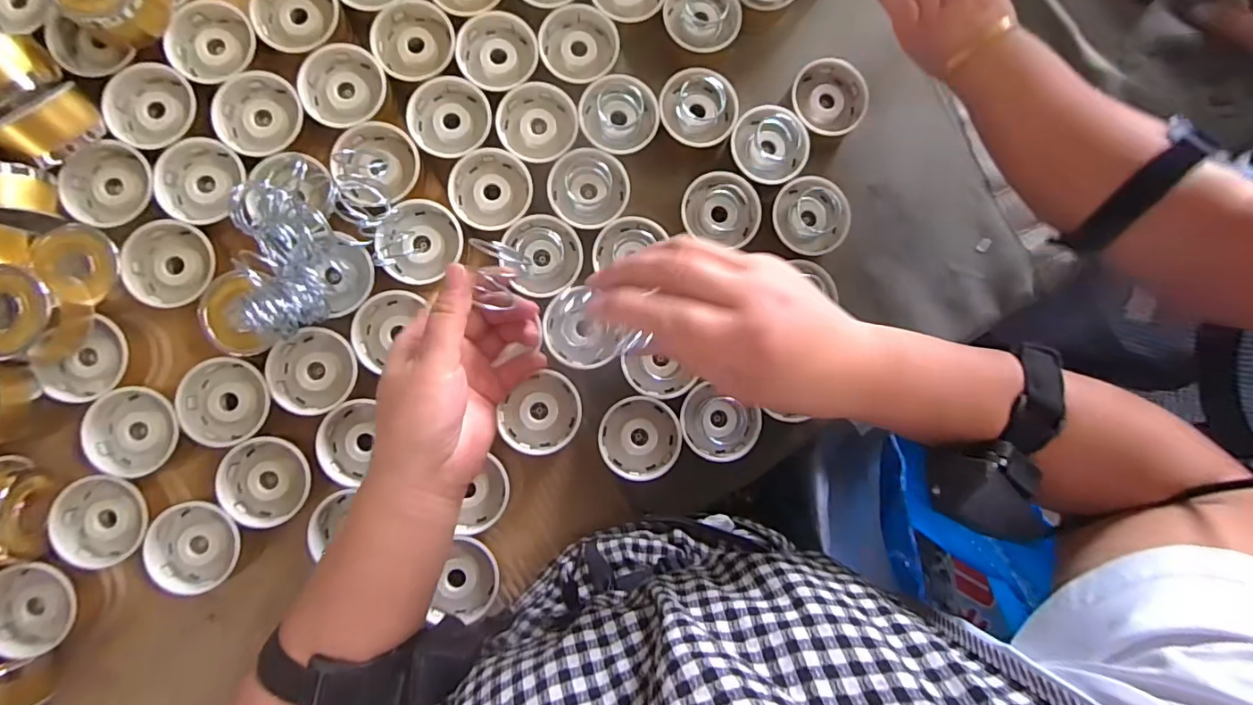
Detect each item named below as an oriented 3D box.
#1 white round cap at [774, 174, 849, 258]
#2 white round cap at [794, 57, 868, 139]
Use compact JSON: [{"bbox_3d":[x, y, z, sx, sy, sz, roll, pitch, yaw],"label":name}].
[{"bbox_3d":[0.157,-0.116,0.469,0.060,0.043,0.065,0,87,-3],"label":"white round cap"},{"bbox_3d":[0.179,-0.223,0.480,0.066,0.028,0.064,0,87,-3],"label":"white round cap"}]

